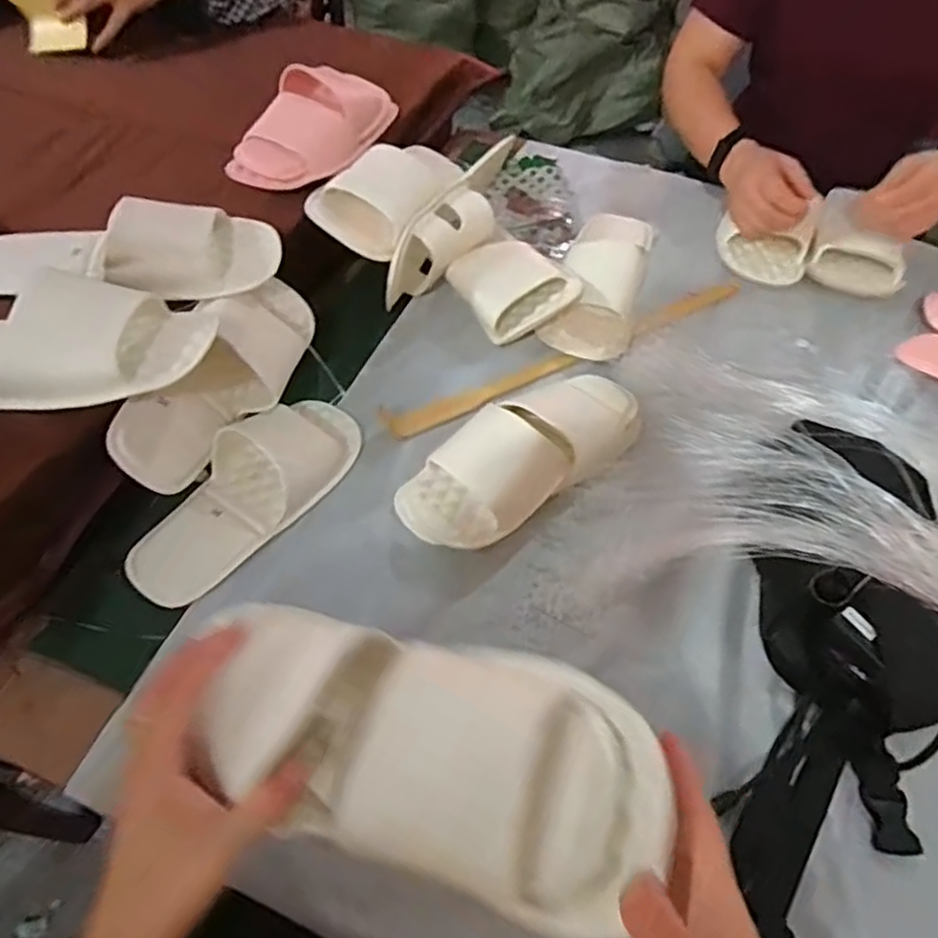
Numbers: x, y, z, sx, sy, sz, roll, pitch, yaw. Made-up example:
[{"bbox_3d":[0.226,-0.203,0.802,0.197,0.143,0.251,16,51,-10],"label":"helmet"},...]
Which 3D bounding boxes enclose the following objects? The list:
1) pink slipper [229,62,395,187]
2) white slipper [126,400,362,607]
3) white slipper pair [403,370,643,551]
[{"bbox_3d":[-0.171,-0.386,0.755,0.107,0.058,0.221,15,53,9],"label":"pink slipper"},{"bbox_3d":[-0.190,0.011,0.589,0.091,0.051,0.232,35,58,22],"label":"white slipper"},{"bbox_3d":[0.052,-0.026,0.601,0.245,0.068,0.104,-36,61,-27],"label":"white slipper pair"}]

